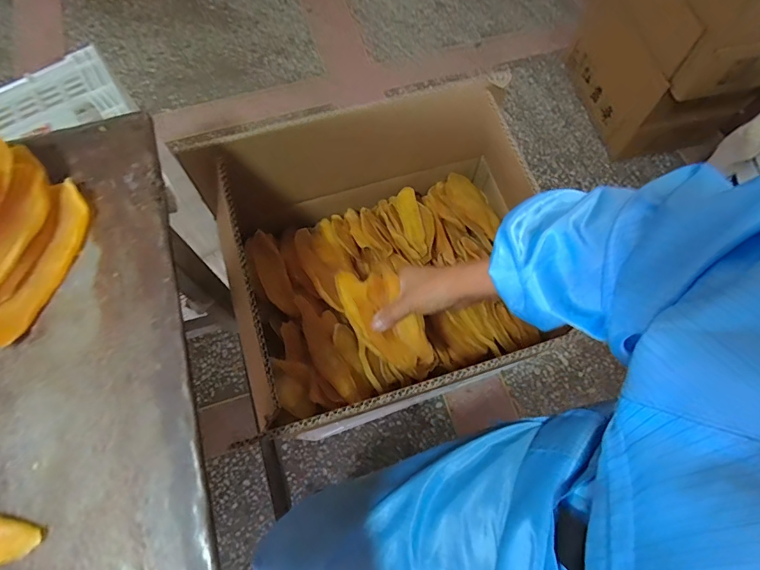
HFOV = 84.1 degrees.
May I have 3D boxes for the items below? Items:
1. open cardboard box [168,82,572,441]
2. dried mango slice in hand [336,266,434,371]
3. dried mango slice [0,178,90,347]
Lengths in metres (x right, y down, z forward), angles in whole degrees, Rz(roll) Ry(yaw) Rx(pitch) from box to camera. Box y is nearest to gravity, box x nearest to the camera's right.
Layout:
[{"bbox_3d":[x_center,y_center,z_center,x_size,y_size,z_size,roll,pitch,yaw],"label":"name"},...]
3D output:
[{"bbox_3d":[0.017,-0.036,0.541,0.391,0.203,0.339,-18,70,-7],"label":"open cardboard box"},{"bbox_3d":[0.003,0.039,0.503,0.079,0.014,0.138,-32,87,32],"label":"dried mango slice in hand"},{"bbox_3d":[-0.250,-0.017,0.312,0.030,0.016,0.124,15,70,5],"label":"dried mango slice"}]

